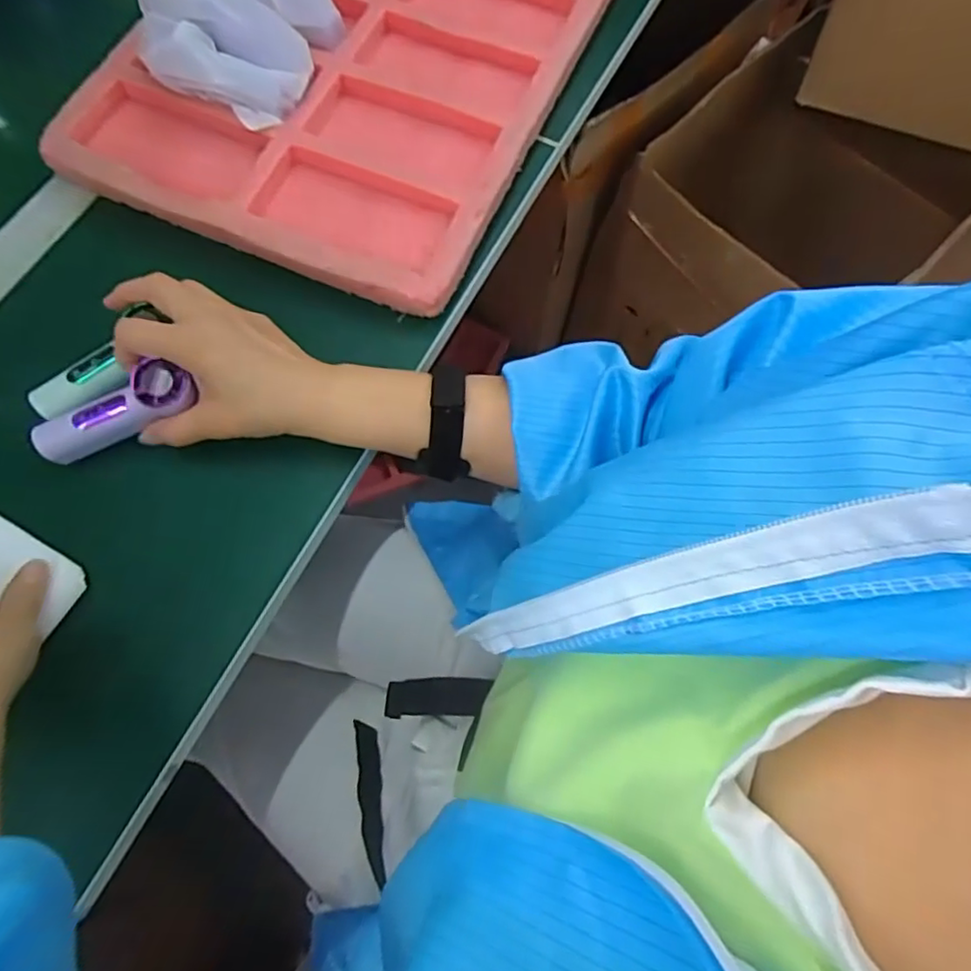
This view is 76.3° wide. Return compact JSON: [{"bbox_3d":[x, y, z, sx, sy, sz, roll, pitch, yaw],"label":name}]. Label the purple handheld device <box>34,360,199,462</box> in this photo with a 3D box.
[{"bbox_3d":[-0.234,-0.044,0.391,0.101,0.024,0.027,-27,73,2],"label":"purple handheld device"}]

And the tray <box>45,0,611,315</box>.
[{"bbox_3d":[-0.102,-0.358,0.518,0.326,0.040,0.418,22,71,6],"label":"tray"}]

